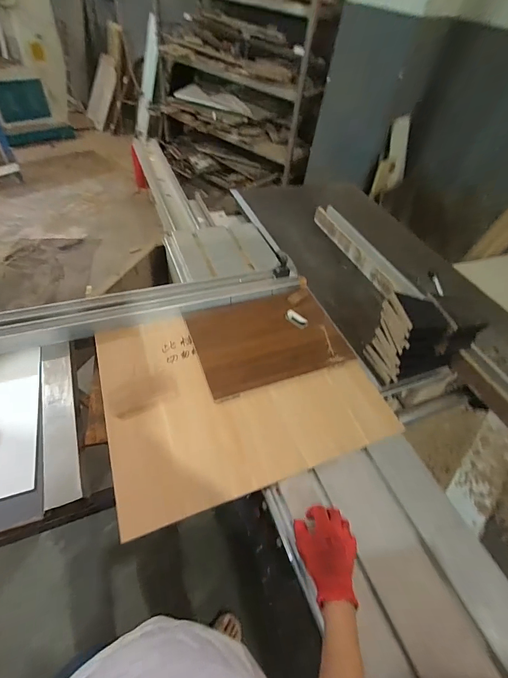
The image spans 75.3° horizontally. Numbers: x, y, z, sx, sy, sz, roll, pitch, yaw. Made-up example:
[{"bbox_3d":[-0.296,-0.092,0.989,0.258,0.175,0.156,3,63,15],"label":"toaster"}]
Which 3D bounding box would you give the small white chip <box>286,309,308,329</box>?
[{"bbox_3d":[0.131,-0.064,1.016,0.079,0.023,0.034,34,56,19],"label":"small white chip"}]

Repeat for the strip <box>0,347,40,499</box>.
[{"bbox_3d":[-0.602,0.187,0.790,0.151,0.013,0.381,-11,52,-17],"label":"strip"}]

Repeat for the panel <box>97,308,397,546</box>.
[{"bbox_3d":[-0.036,0.109,0.867,0.660,0.024,0.529,-14,55,-16],"label":"panel"}]

